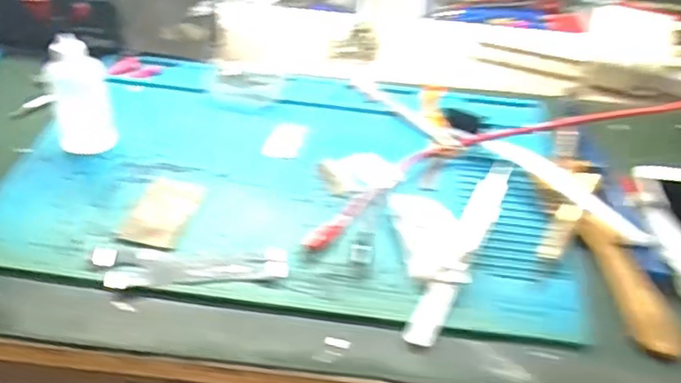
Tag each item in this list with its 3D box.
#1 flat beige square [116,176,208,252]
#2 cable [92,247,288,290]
[{"bbox_3d":[-0.114,0.012,0.403,0.039,0.004,0.063,10,43,6],"label":"flat beige square"},{"bbox_3d":[-0.089,0.045,0.368,0.113,0.004,0.029,1,43,-4],"label":"cable"}]

